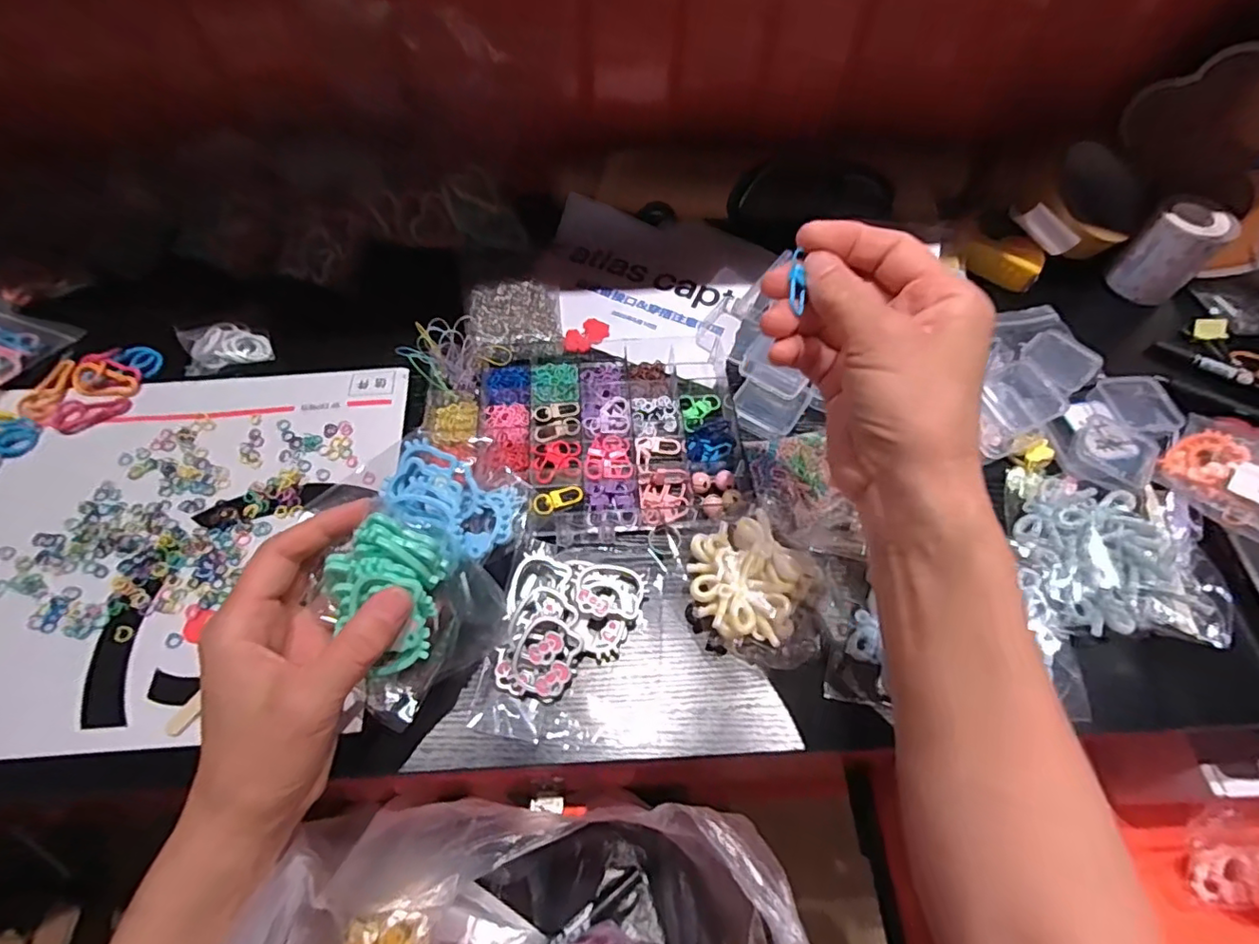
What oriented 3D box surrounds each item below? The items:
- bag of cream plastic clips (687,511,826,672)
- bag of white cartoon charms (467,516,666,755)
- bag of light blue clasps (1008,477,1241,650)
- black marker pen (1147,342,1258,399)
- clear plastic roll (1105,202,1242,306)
[{"bbox_3d":[0.074,0.065,0.326,0.073,0.023,0.083,-36,67,-20],"label":"bag of cream plastic clips"},{"bbox_3d":[-0.030,0.090,0.322,0.085,0.011,0.109,11,60,5],"label":"bag of white cartoon charms"},{"bbox_3d":[0.284,0.045,0.343,0.103,0.028,0.101,12,60,5],"label":"bag of light blue clasps"},{"bbox_3d":[0.460,-0.060,0.427,0.139,0.015,0.018,35,65,18],"label":"black marker pen"},{"bbox_3d":[0.425,-0.171,0.461,0.045,0.062,0.047,1,59,-1],"label":"clear plastic roll"}]

